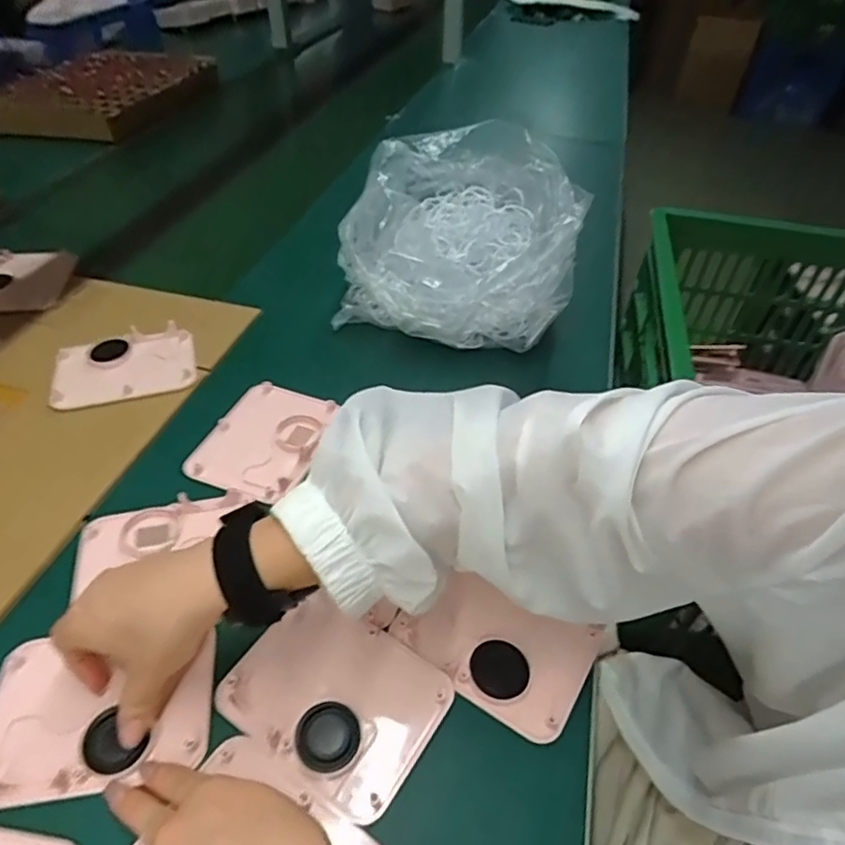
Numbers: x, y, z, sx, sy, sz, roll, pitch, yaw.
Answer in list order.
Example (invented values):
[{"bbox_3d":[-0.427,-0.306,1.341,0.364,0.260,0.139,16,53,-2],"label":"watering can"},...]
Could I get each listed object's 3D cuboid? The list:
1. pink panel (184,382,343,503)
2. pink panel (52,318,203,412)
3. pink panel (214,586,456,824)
[{"bbox_3d":[-0.137,0.010,0.538,0.093,0.012,0.125,16,44,12],"label":"pink panel"},{"bbox_3d":[-0.289,-0.055,0.590,0.127,0.014,0.093,-11,45,-17],"label":"pink panel"},{"bbox_3d":[-0.053,0.168,0.378,0.121,0.017,0.096,27,47,22],"label":"pink panel"}]

